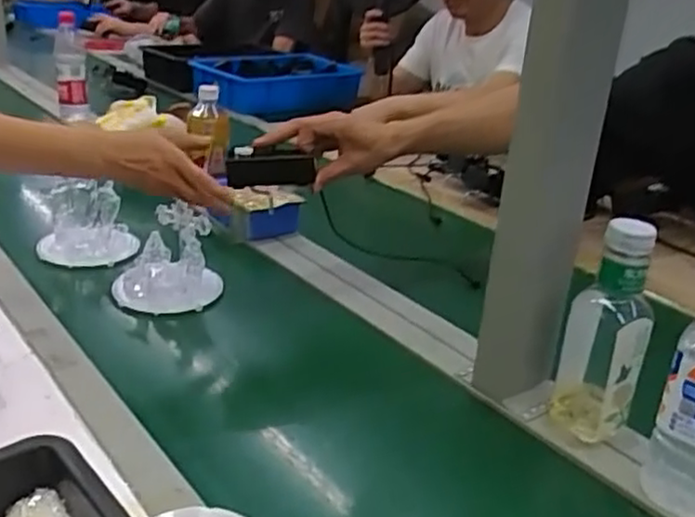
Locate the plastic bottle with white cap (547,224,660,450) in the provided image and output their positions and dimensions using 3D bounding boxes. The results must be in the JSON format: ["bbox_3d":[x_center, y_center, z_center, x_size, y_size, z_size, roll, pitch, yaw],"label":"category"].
[{"bbox_3d":[0.237,0.062,0.660,0.070,0.207,0.074,12,24,16],"label":"plastic bottle with white cap"}]

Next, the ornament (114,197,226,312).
[{"bbox_3d":[-0.221,-0.004,0.870,0.123,0.097,0.100,-2,24,-16],"label":"ornament"}]

